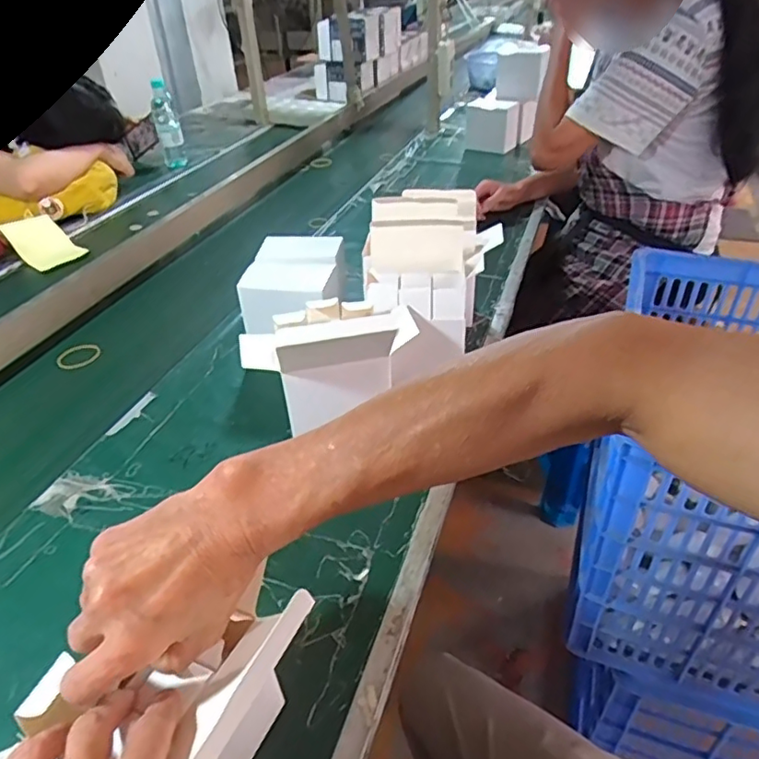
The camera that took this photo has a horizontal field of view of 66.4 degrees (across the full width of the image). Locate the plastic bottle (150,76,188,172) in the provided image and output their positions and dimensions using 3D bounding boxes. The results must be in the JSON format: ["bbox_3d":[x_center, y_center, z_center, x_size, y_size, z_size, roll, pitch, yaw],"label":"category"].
[{"bbox_3d":[-0.561,-0.676,1.543,0.066,0.210,0.072,-13,38,-13],"label":"plastic bottle"}]

